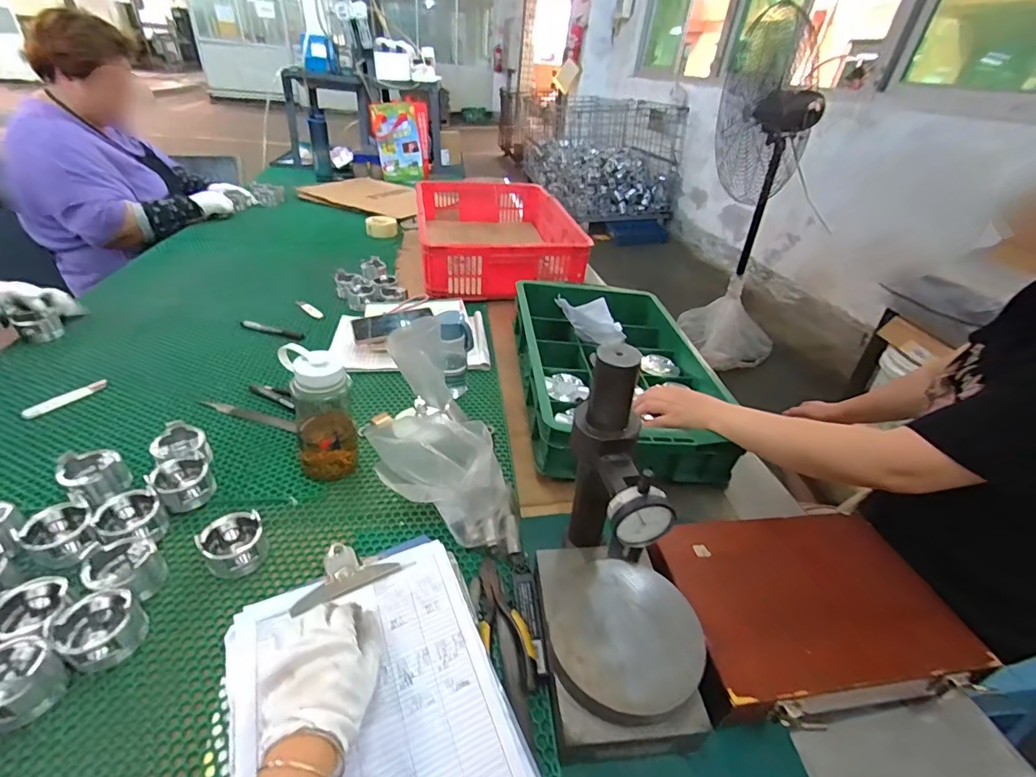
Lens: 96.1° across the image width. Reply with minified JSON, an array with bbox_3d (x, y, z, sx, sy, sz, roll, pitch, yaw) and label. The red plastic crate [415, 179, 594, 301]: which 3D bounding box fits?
[{"bbox_3d":[-0.077,-0.474,1.390,0.416,0.136,0.676,-2,36,-12],"label":"red plastic crate"}]

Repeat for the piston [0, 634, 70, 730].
[{"bbox_3d":[-0.452,0.263,0.418,0.059,0.045,0.060,4,37,-3],"label":"piston"}]

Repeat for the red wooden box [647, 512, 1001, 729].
[{"bbox_3d":[0.315,0.249,0.523,0.307,0.065,0.200,-2,36,-12],"label":"red wooden box"}]

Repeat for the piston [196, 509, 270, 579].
[{"bbox_3d":[-0.333,0.184,0.547,0.061,0.046,0.061,-13,41,-24],"label":"piston"}]

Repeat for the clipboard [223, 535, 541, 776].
[{"bbox_3d":[-0.136,0.294,0.431,0.235,0.032,0.323,-12,40,-23],"label":"clipboard"}]

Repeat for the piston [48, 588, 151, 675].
[{"bbox_3d":[-0.412,0.237,0.462,0.059,0.048,0.062,4,37,-3],"label":"piston"}]

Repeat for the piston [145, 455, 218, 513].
[{"bbox_3d":[-0.433,0.124,0.606,0.065,0.046,0.056,-24,46,-33],"label":"piston"}]

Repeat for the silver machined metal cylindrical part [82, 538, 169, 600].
[{"bbox_3d":[-0.428,0.202,0.512,0.065,0.046,0.064,4,37,-3],"label":"silver machined metal cylindrical part"}]

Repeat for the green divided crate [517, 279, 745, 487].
[{"bbox_3d":[0.173,-0.057,0.859,0.327,0.137,0.525,1,37,-6],"label":"green divided crate"}]

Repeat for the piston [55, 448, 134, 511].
[{"bbox_3d":[-0.544,0.116,0.604,0.067,0.049,0.062,4,37,-3],"label":"piston"}]

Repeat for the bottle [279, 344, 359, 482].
[{"bbox_3d":[-0.266,0.035,0.634,0.075,0.184,0.081,-13,41,-23],"label":"bottle"}]

